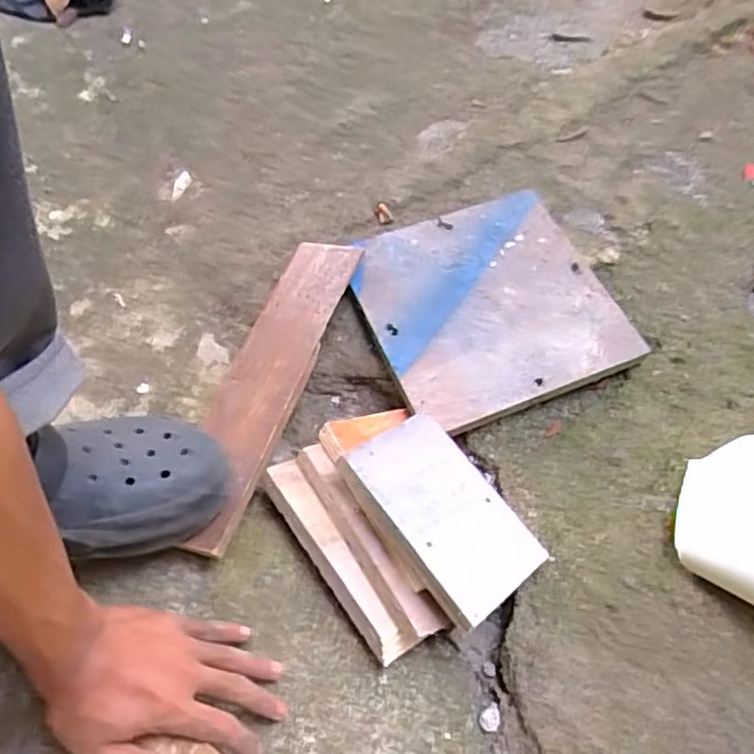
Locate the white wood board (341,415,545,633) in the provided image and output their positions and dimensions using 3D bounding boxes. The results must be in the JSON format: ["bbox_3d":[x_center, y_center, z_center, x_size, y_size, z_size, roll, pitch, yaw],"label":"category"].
[{"bbox_3d":[0.056,0.111,0.565,0.114,0.013,0.167,-22,65,-42],"label":"white wood board"}]

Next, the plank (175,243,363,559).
[{"bbox_3d":[-0.108,0.000,0.645,0.082,0.015,0.349,9,57,21],"label":"plank"}]

